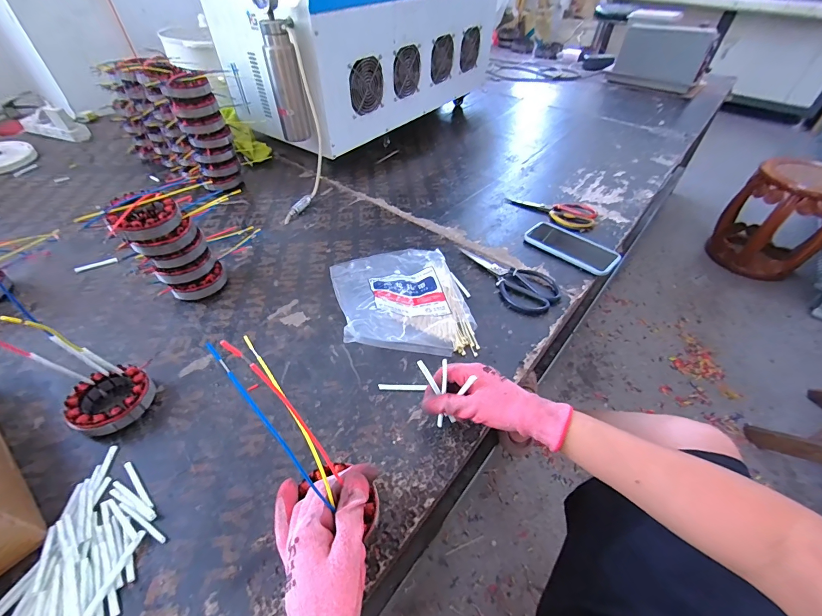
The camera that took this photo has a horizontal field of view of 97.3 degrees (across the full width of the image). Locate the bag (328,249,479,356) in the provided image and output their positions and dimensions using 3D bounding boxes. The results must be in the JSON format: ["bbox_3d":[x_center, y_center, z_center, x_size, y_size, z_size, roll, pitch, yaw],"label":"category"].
[{"bbox_3d":[-0.017,-0.032,0.573,0.199,0.068,0.244,-9,47,-9],"label":"bag"}]

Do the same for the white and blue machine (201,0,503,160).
[{"bbox_3d":[-0.083,-0.749,0.988,0.365,0.358,0.815,34,54,28],"label":"white and blue machine"}]

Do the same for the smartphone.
[{"bbox_3d":[0.309,-0.118,0.700,0.169,0.013,0.080,34,54,28],"label":"smartphone"}]

